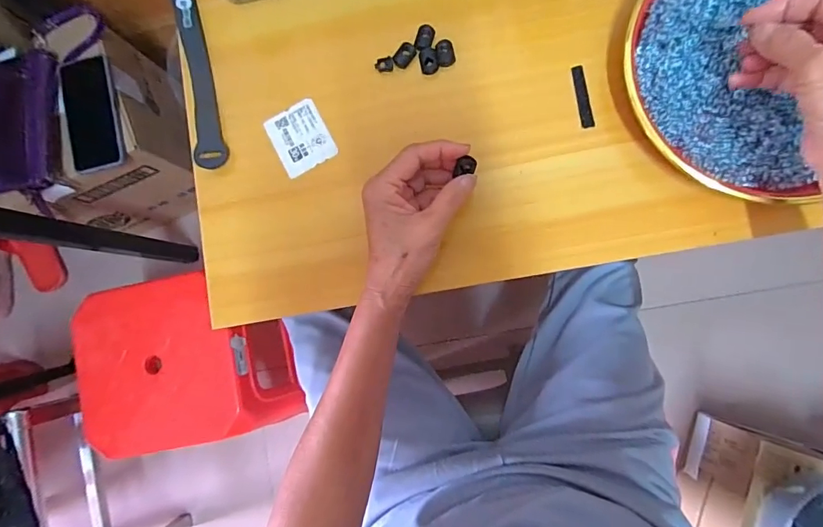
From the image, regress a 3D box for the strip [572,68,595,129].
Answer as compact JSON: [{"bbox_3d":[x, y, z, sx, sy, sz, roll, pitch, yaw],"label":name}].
[{"bbox_3d":[0.144,-0.140,0.367,0.010,0.004,0.052,-9,85,5],"label":"strip"}]

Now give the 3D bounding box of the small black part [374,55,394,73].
[{"bbox_3d":[-0.024,-0.173,0.382,0.016,0.004,0.011,-6,86,5],"label":"small black part"}]

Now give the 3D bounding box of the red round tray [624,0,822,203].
[{"bbox_3d":[0.272,-0.159,0.337,0.197,0.034,0.203,0,86,6],"label":"red round tray"}]

